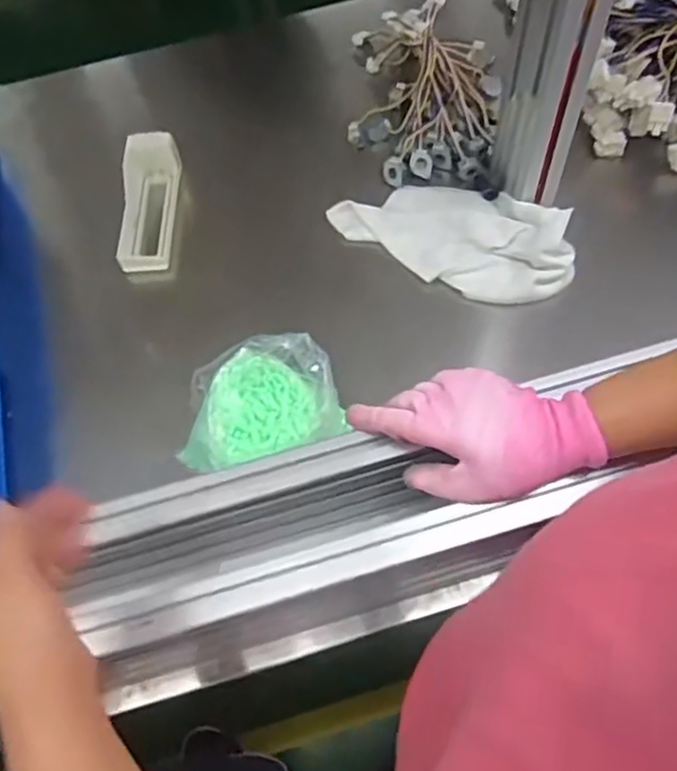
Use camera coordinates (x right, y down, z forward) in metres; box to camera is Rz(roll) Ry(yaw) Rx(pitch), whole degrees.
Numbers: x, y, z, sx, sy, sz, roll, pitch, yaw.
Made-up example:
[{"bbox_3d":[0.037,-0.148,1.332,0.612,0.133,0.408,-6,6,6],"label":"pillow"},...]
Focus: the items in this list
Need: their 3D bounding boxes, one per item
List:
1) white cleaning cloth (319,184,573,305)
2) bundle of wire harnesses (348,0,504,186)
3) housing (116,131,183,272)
[{"bbox_3d":[0.122,-0.164,0.753,0.255,0.025,0.117,22,79,20],"label":"white cleaning cloth"},{"bbox_3d":[0.098,-0.350,0.825,0.172,0.086,0.242,6,63,5],"label":"bundle of wire harnesses"},{"bbox_3d":[-0.213,-0.203,0.788,0.061,0.054,0.166,-1,62,2],"label":"housing"}]

